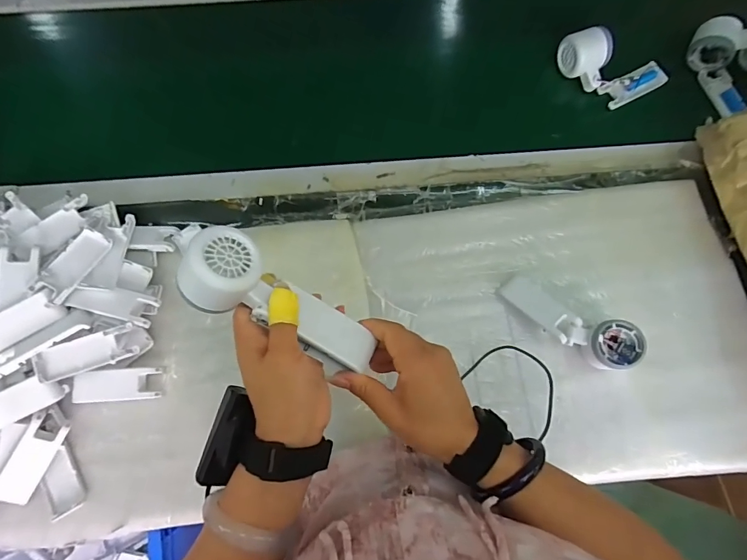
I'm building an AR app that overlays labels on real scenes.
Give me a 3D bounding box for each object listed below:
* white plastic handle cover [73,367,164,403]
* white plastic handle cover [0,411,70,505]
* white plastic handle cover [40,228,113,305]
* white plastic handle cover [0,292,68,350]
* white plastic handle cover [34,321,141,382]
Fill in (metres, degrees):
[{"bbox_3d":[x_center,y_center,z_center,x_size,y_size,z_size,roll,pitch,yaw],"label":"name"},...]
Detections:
[{"bbox_3d":[-0.314,0.130,0.508,0.095,0.009,0.041,1,93,-13],"label":"white plastic handle cover"},{"bbox_3d":[-0.397,0.207,0.478,0.041,0.012,0.103,32,81,-19],"label":"white plastic handle cover"},{"bbox_3d":[-0.362,-0.019,0.500,0.039,0.013,0.093,19,64,5],"label":"white plastic handle cover"},{"bbox_3d":[-0.417,0.053,0.473,0.101,0.011,0.039,-32,103,-13],"label":"white plastic handle cover"},{"bbox_3d":[-0.336,0.087,0.485,0.102,0.021,0.036,-18,76,-17],"label":"white plastic handle cover"}]

